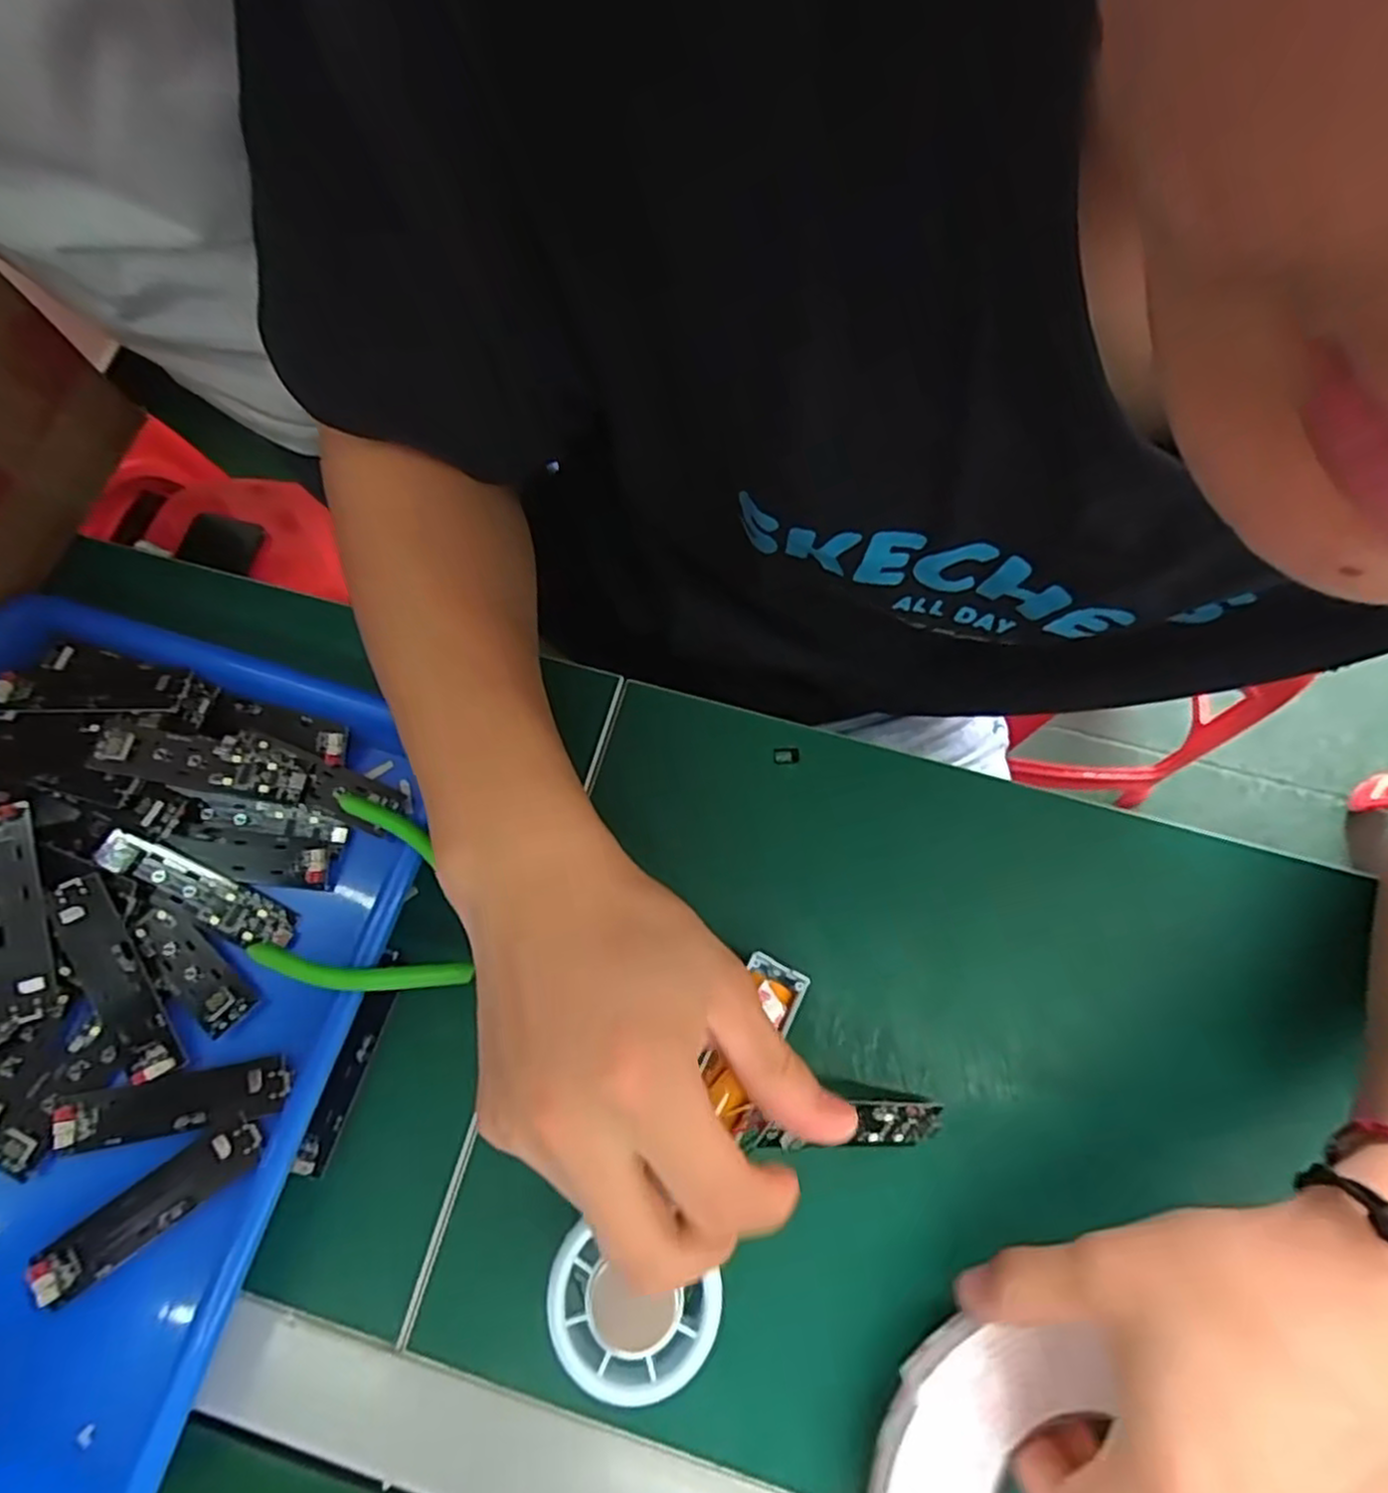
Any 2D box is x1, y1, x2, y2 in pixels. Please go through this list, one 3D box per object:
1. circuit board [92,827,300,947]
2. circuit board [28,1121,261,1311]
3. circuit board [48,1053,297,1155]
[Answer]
[{"bbox_3d":[-0.223,0.066,0.334,0.088,0.005,0.020,30,78,-6],"label":"circuit board"},{"bbox_3d":[-0.222,0.188,0.304,0.091,0.014,0.023,-35,78,-8],"label":"circuit board"},{"bbox_3d":[-0.220,0.151,0.312,0.092,0.006,0.024,-10,76,-2],"label":"circuit board"}]

